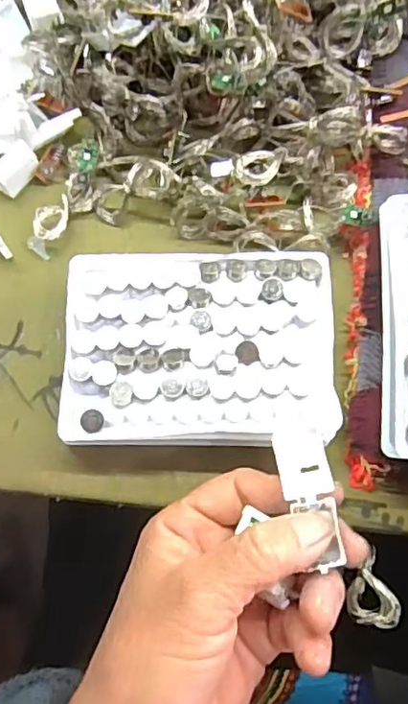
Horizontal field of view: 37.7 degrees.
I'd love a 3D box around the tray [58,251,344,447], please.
[{"bbox_3d":[-0.002,-0.002,0.294,0.128,0.026,0.095,0,72,2],"label":"tray"}]

